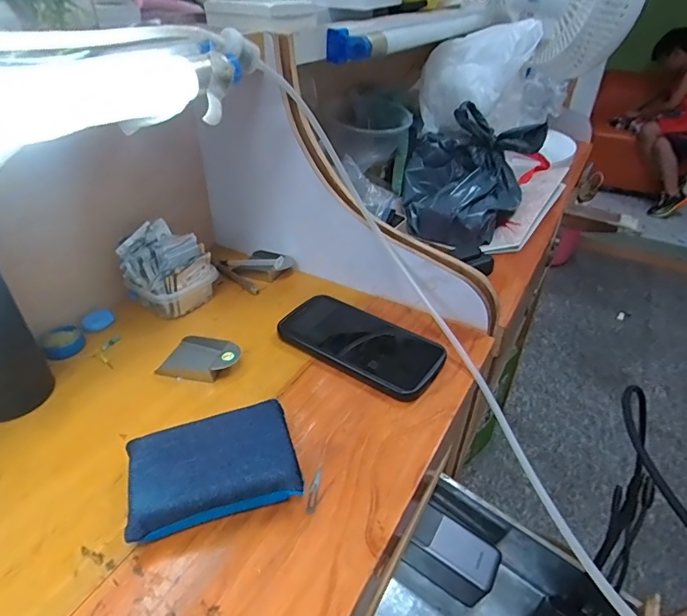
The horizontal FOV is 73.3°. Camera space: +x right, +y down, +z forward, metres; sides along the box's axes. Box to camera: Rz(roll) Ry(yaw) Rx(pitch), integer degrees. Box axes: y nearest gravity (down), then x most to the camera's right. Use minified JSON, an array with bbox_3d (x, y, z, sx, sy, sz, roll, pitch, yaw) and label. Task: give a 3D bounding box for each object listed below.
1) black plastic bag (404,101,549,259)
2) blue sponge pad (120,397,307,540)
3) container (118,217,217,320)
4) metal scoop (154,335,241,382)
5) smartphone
[{"bbox_3d":[0.157,-0.189,0.658,0.174,0.127,0.174,27,43,31],"label":"black plastic bag"},{"bbox_3d":[-0.090,0.115,0.328,0.111,0.031,0.079,-12,37,-16],"label":"blue sponge pad"},{"bbox_3d":[-0.189,-0.042,0.498,0.069,0.082,0.079,23,41,28],"label":"container"},{"bbox_3d":[-0.132,0.044,0.436,0.073,0.019,0.052,9,36,12],"label":"metal scoop"},{"bbox_3d":[0.017,0.032,0.454,0.158,0.016,0.081,23,42,29],"label":"smartphone"}]

